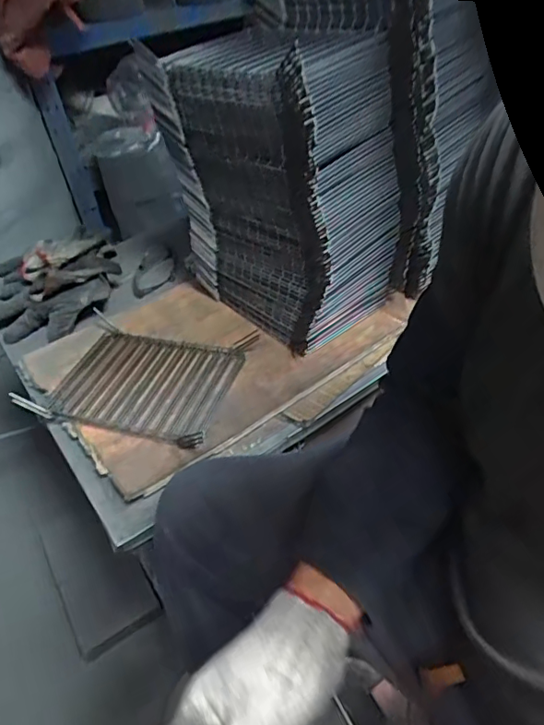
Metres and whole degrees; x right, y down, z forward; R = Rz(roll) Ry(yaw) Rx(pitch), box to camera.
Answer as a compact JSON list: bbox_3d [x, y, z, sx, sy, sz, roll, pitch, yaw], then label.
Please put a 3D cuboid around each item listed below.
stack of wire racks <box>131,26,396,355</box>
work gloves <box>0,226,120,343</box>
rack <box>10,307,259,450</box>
[{"bbox_3d":[0.020,-0.259,0.817,0.287,0.382,0.222,30,54,35],"label":"stack of wire racks"},{"bbox_3d":[-0.398,-0.142,0.952,0.245,0.106,0.192,-24,44,-18],"label":"work gloves"},{"bbox_3d":[-0.191,0.017,0.797,0.262,0.035,0.229,7,43,15],"label":"rack"}]

